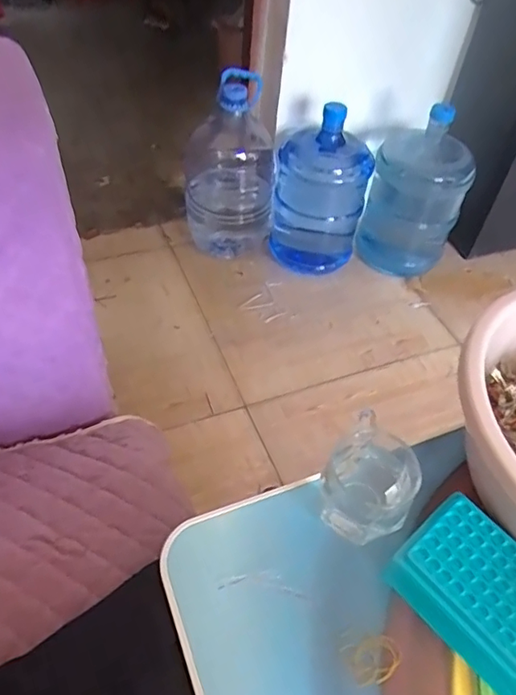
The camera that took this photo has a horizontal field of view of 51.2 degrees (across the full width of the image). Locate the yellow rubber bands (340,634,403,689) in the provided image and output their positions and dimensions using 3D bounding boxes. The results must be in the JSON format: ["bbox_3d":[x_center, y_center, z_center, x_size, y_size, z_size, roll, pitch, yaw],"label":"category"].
[{"bbox_3d":[0.092,0.247,0.426,0.045,0.004,0.030,-9,50,-14],"label":"yellow rubber bands"}]

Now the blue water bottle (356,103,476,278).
[{"bbox_3d":[0.417,-0.410,1.433,0.233,0.409,0.239,18,50,10],"label":"blue water bottle"}]

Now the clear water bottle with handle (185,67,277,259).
[{"bbox_3d":[-0.083,-0.503,1.486,0.231,0.463,0.294,-1,49,-7],"label":"clear water bottle with handle"}]

